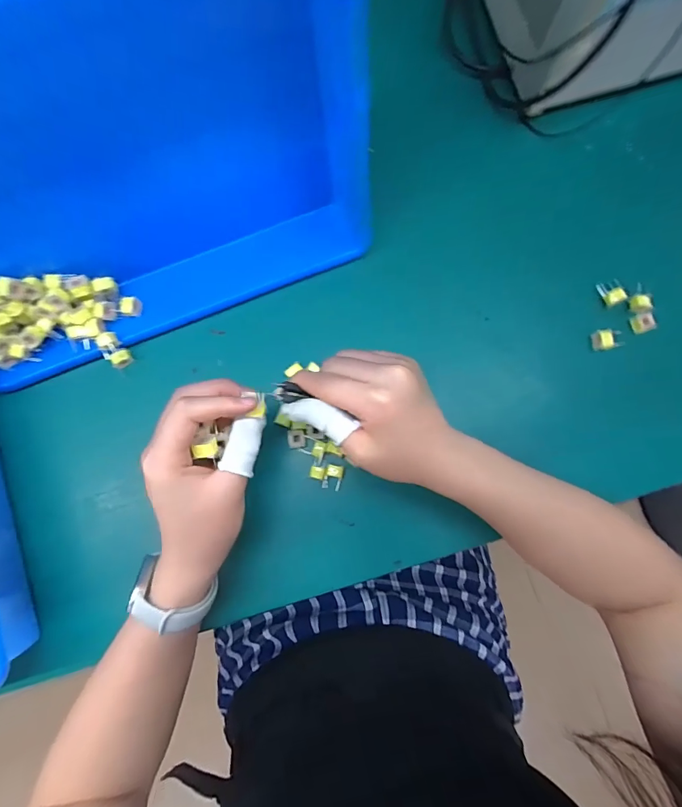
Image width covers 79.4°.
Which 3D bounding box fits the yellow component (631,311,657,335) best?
[{"bbox_3d":[0.282,-0.075,0.384,0.011,0.018,0.017,-21,84,-3],"label":"yellow component"}]

